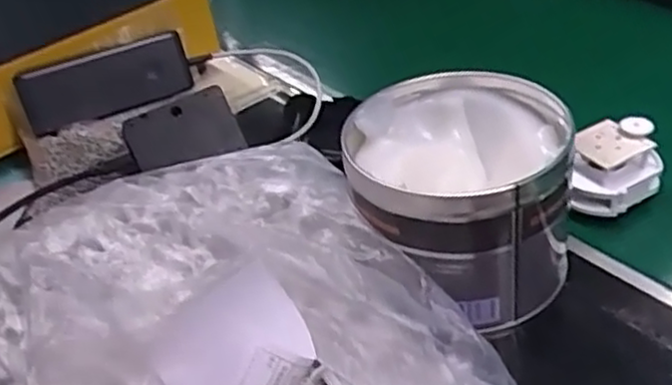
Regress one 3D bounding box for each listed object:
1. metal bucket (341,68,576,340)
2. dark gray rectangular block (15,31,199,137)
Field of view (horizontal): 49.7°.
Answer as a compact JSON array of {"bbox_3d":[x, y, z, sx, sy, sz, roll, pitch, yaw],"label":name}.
[{"bbox_3d":[0.075,0.004,0.439,0.120,0.104,0.128,-6,36,4],"label":"metal bucket"},{"bbox_3d":[-0.182,-0.088,0.580,0.130,0.055,0.025,-18,-1,-14],"label":"dark gray rectangular block"}]

